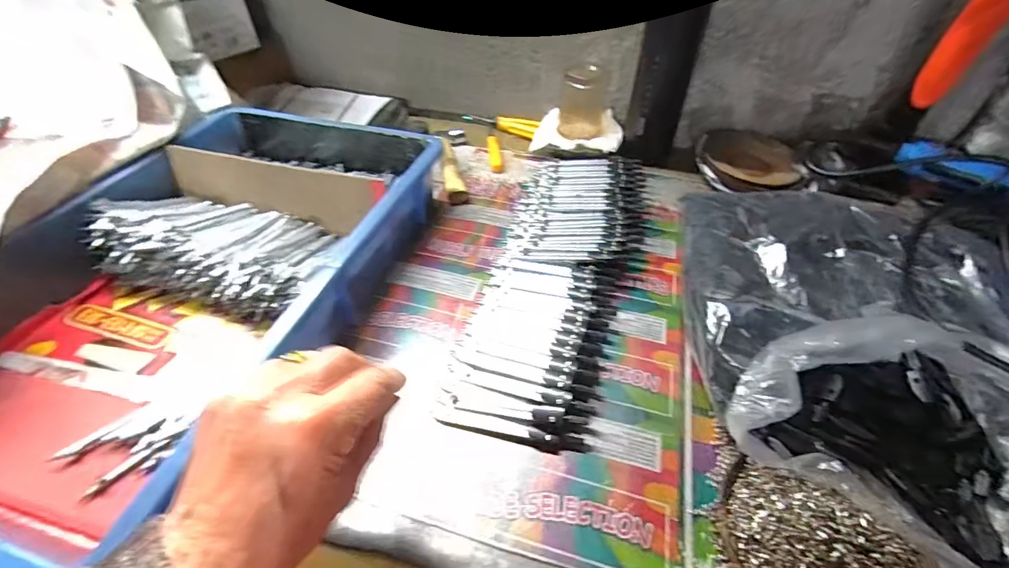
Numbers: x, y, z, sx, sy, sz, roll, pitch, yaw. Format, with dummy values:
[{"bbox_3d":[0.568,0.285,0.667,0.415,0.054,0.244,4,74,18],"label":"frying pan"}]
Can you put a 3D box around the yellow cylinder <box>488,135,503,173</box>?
[{"bbox_3d":[-0.014,-0.178,0.580,0.016,0.010,0.073,-4,47,-5],"label":"yellow cylinder"}]

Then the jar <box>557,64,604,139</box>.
[{"bbox_3d":[0.106,-0.244,0.569,0.060,0.073,0.049,8,47,6],"label":"jar"}]

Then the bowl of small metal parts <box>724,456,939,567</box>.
[{"bbox_3d":[0.191,0.164,0.253,0.112,0.024,0.094,15,48,12],"label":"bowl of small metal parts"}]

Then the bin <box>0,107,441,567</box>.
[{"bbox_3d":[-0.281,-0.023,0.385,0.318,0.091,0.426,14,48,11],"label":"bin"}]

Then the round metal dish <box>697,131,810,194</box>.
[{"bbox_3d":[0.302,-0.160,0.546,0.114,0.017,0.124,1,47,-1],"label":"round metal dish"}]

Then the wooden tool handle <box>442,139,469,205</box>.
[{"bbox_3d":[-0.067,-0.144,0.541,0.025,0.015,0.112,-9,48,-10],"label":"wooden tool handle"}]

